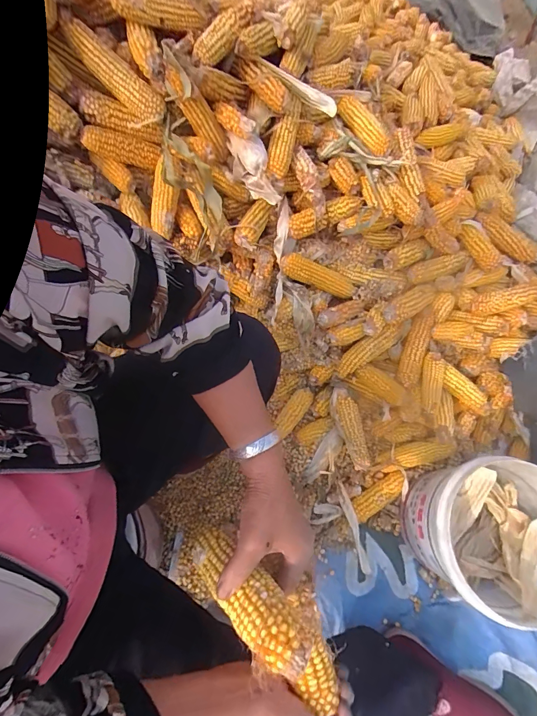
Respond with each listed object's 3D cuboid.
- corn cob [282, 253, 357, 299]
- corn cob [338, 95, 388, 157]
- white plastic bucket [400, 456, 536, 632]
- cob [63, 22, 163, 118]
[{"bbox_3d":[0.110,-0.183,0.785,0.186,0.041,0.042,17,62,-26],"label":"corn cob"},{"bbox_3d":[0.195,-0.476,0.728,0.049,0.040,0.145,-24,68,-11],"label":"corn cob"},{"bbox_3d":[0.423,0.344,0.694,0.262,0.206,0.254,0,65,-1],"label":"white plastic bucket"},{"bbox_3d":[-0.258,-0.477,0.596,0.183,0.040,0.046,37,66,-20],"label":"cob"}]

